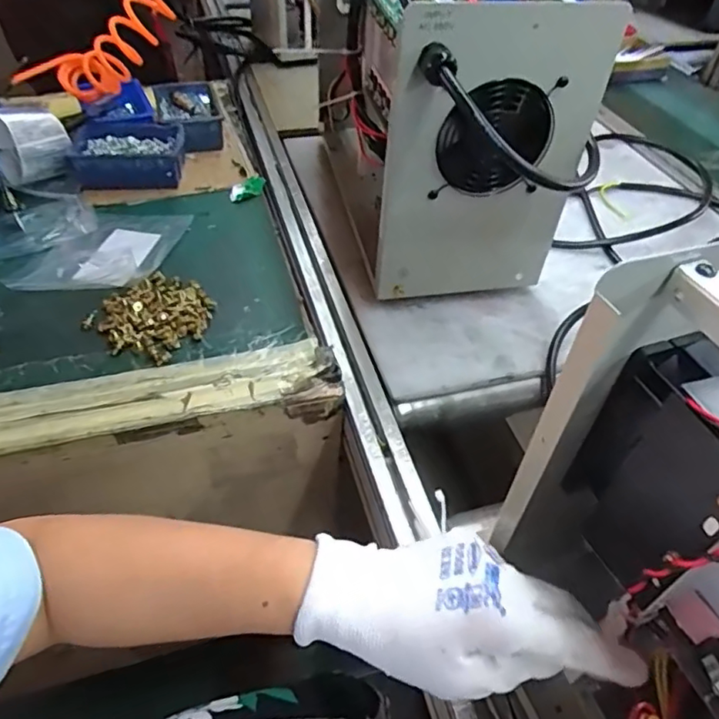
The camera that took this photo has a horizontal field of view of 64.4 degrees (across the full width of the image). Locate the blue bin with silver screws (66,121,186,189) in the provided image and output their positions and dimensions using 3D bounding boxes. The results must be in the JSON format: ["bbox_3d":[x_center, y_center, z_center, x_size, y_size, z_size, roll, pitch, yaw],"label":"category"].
[{"bbox_3d":[-0.322,-0.288,0.803,0.151,0.051,0.096,-1,46,-4],"label":"blue bin with silver screws"}]

